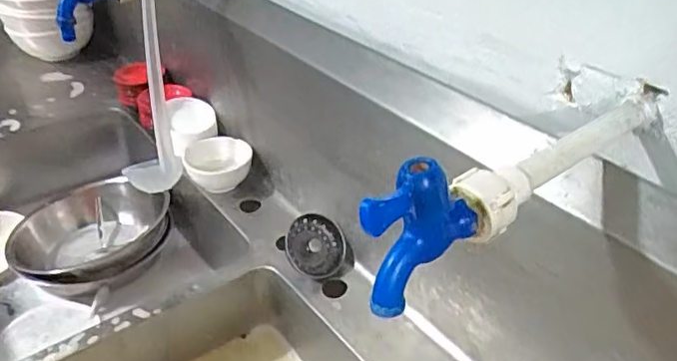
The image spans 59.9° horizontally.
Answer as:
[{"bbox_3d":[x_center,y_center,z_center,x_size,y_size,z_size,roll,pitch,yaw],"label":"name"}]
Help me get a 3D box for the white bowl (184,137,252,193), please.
[{"bbox_3d":[-0.178,-0.024,0.878,0.095,0.048,0.095,0,35,0],"label":"white bowl"}]

